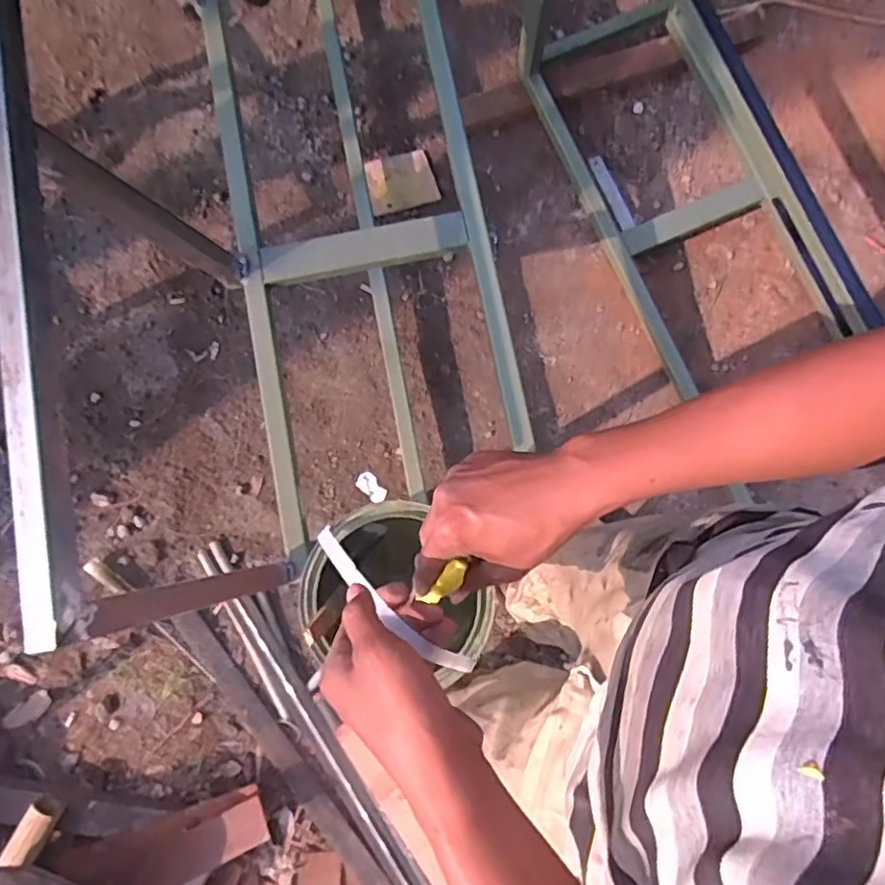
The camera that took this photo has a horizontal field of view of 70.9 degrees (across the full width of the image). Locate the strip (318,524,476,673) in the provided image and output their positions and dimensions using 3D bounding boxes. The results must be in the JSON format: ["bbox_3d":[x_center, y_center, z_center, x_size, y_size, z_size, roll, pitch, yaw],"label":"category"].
[{"bbox_3d":[-0.040,0.123,0.473,0.167,0.097,0.014,41,82,7],"label":"strip"}]

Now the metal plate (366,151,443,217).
[{"bbox_3d":[-0.094,-0.602,1.424,0.154,0.013,0.135,-12,80,-2],"label":"metal plate"}]

